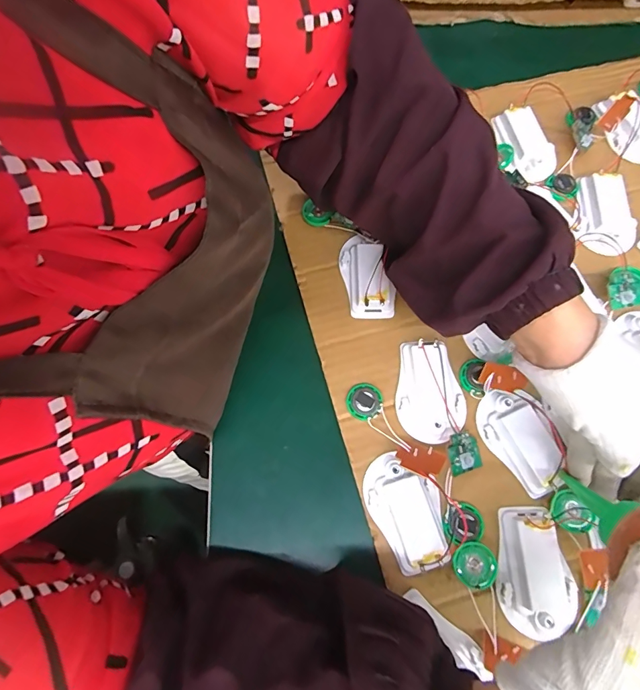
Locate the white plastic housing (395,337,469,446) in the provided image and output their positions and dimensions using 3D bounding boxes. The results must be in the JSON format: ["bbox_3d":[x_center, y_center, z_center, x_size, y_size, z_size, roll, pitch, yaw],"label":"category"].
[{"bbox_3d":[0.088,0.036,0.312,0.052,0.016,0.078,1,72,1],"label":"white plastic housing"}]

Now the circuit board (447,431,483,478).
[{"bbox_3d":[0.106,0.079,0.295,0.029,0.004,0.028,-13,85,-27],"label":"circuit board"}]

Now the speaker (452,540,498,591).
[{"bbox_3d":[0.106,0.151,0.276,0.028,0.007,0.028,0,72,1],"label":"speaker"}]

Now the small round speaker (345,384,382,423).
[{"bbox_3d":[0.035,0.044,0.315,0.028,0.008,0.029,0,72,1],"label":"small round speaker"}]

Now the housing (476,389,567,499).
[{"bbox_3d":[0.150,0.070,0.298,0.043,0.021,0.077,-24,73,-6],"label":"housing"}]

